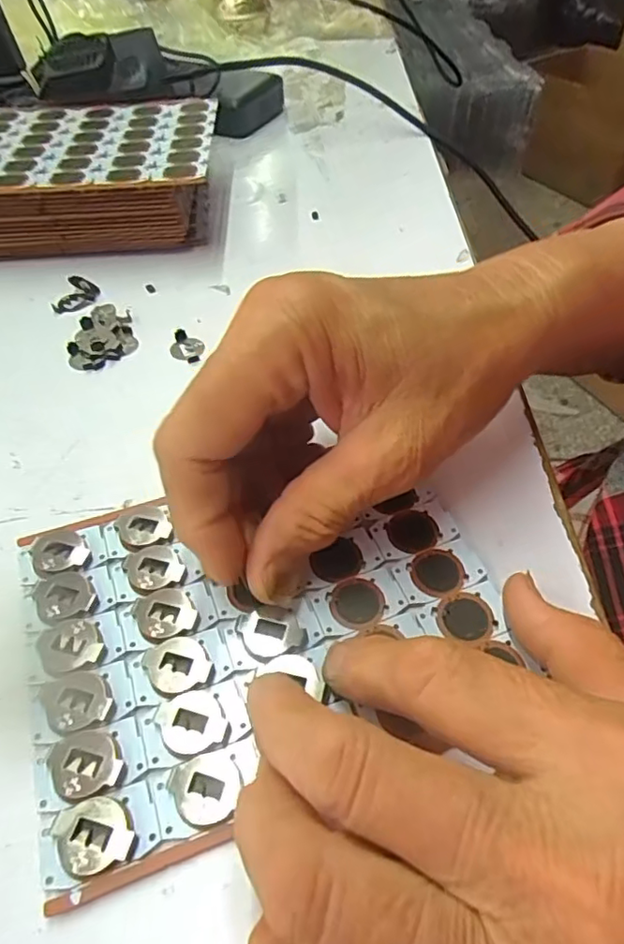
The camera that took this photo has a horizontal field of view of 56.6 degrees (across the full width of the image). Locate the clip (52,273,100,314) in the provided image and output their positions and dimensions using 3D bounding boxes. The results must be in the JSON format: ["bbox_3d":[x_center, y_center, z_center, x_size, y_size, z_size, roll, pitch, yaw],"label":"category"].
[{"bbox_3d":[-0.125,-0.095,0.307,0.019,0.007,0.028,26,55,20],"label":"clip"}]

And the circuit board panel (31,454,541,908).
[{"bbox_3d":[-0.015,0.047,0.188,0.147,0.006,0.112,-14,52,-11],"label":"circuit board panel"}]

